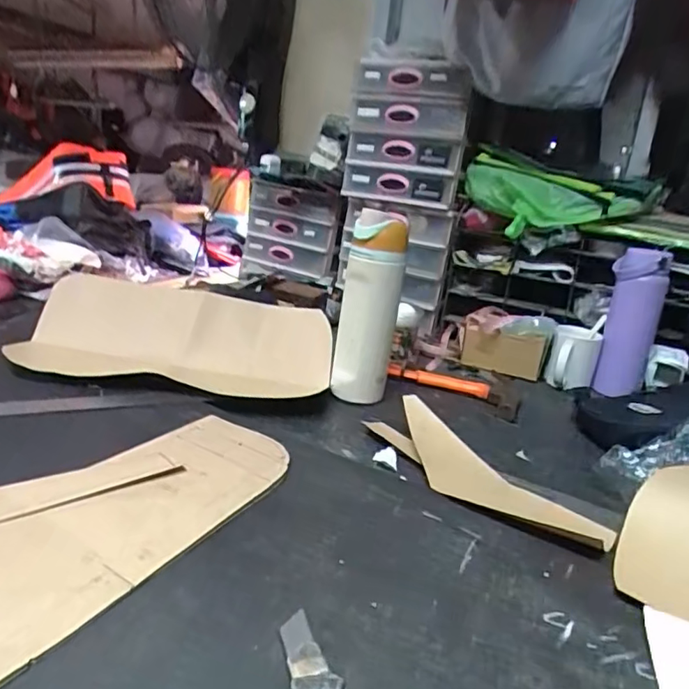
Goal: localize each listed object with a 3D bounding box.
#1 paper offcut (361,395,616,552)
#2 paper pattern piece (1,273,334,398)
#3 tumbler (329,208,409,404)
[{"bbox_3d":[0.142,0.135,0.585,0.282,0.060,0.076,21,22,37],"label":"paper offcut"},{"bbox_3d":[-0.228,-0.011,0.777,0.412,0.147,0.028,7,-19,-4],"label":"paper pattern piece"},{"bbox_3d":[0.031,-0.042,0.709,0.075,0.254,0.063,9,18,6],"label":"tumbler"}]

